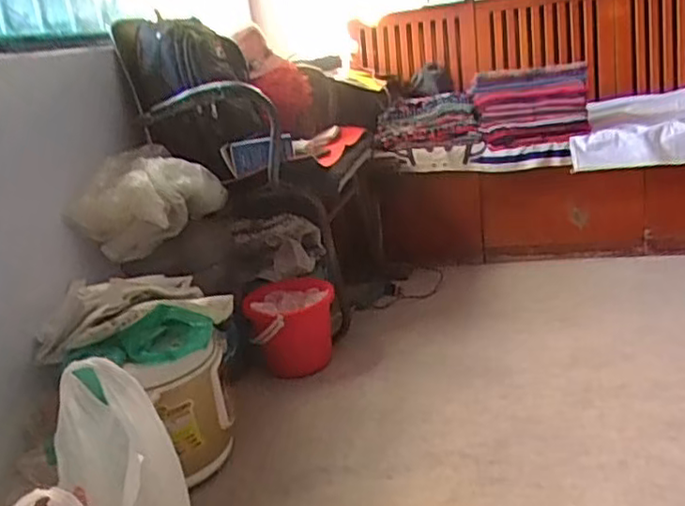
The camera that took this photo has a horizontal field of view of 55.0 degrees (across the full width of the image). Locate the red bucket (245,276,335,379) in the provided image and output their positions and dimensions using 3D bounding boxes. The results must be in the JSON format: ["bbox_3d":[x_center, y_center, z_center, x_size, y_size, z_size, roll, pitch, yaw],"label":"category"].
[{"bbox_3d":[-0.118,0.171,1.616,0.207,0.174,0.232,-7,19,1],"label":"red bucket"}]

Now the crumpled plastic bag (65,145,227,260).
[{"bbox_3d":[-0.420,-0.114,1.464,0.211,0.188,0.300,-2,20,19],"label":"crumpled plastic bag"}]

